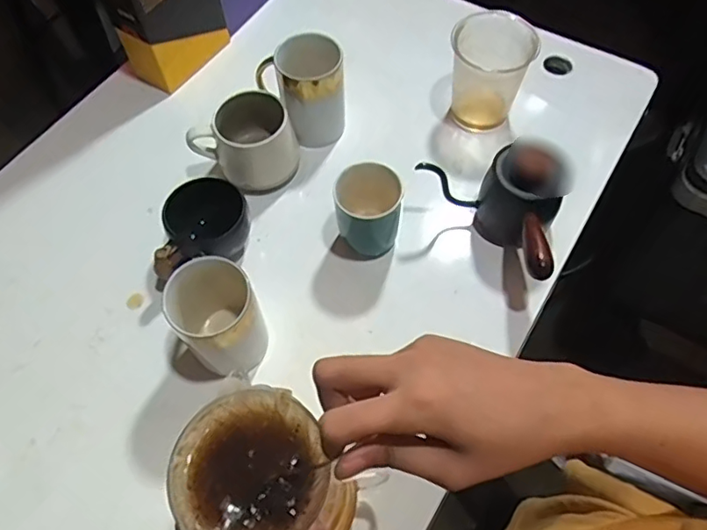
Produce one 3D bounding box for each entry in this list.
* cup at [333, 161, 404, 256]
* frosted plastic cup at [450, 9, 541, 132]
[{"bbox_3d":[0.013,-0.063,0.566,0.066,0.075,0.080,-1,61,1],"label":"cup"},{"bbox_3d":[0.151,-0.218,0.630,0.084,0.097,0.082,6,62,5],"label":"frosted plastic cup"}]

